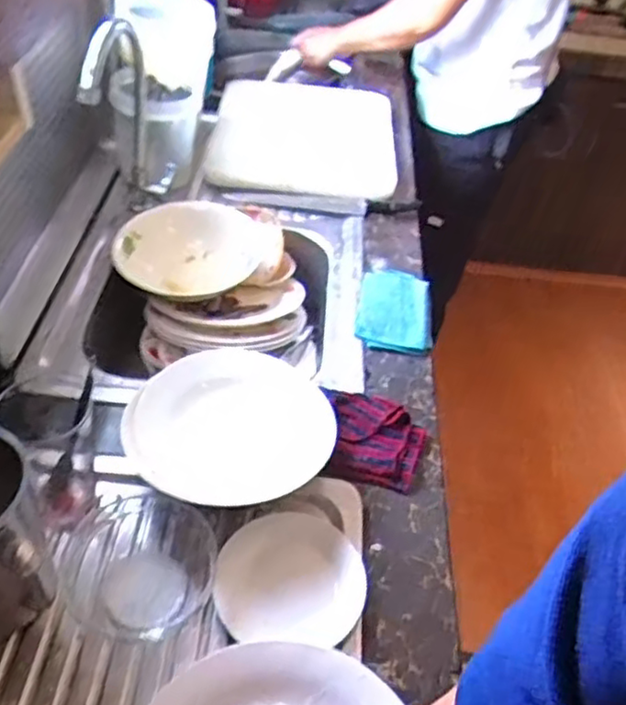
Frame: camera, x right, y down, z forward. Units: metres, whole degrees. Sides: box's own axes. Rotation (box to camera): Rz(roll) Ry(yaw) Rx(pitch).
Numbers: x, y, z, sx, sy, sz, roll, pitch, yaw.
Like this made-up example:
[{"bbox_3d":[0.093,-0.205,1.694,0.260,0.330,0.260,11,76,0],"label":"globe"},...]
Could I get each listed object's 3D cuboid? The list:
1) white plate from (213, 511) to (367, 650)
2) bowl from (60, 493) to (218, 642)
[{"bbox_3d":[-0.022,0.215,0.650,0.140,0.028,0.117,6,44,-1],"label":"white plate"},{"bbox_3d":[-0.166,0.206,0.637,0.136,0.056,0.134,4,44,-4],"label":"bowl"}]

